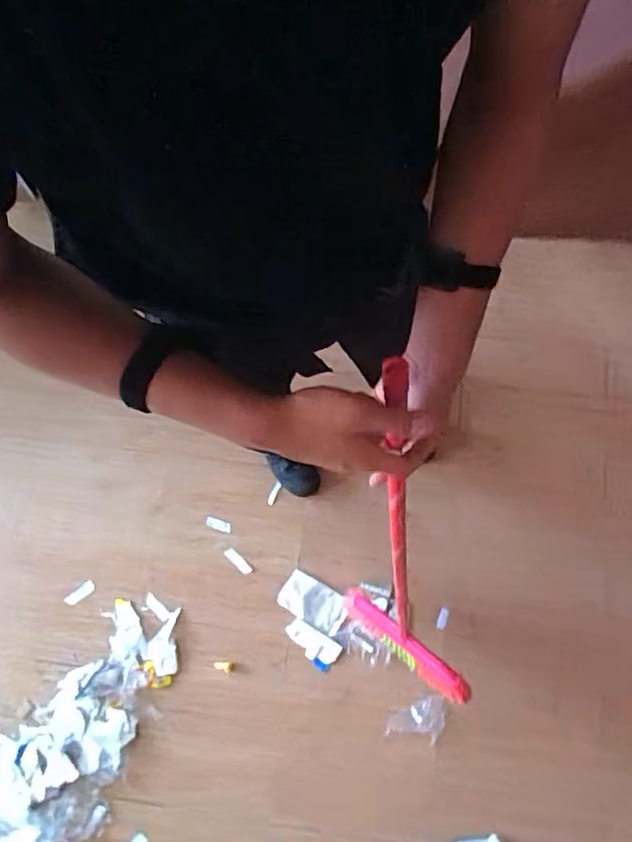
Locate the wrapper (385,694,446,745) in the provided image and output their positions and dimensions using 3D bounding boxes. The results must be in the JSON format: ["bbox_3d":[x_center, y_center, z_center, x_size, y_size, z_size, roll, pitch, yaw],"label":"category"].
[{"bbox_3d":[0.253,0.738,1.403,0.136,0.027,0.115,13,76,4],"label":"wrapper"}]

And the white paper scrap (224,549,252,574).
[{"bbox_3d":[-0.213,0.385,1.538,0.088,0.009,0.028,41,80,10],"label":"white paper scrap"}]

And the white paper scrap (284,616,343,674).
[{"bbox_3d":[-0.013,0.553,1.389,0.139,0.011,0.075,32,78,9],"label":"white paper scrap"}]

